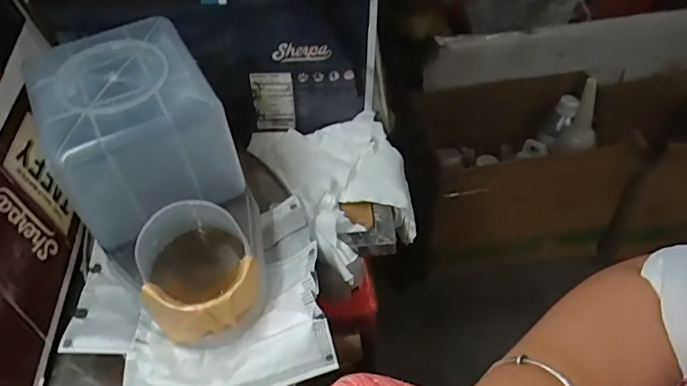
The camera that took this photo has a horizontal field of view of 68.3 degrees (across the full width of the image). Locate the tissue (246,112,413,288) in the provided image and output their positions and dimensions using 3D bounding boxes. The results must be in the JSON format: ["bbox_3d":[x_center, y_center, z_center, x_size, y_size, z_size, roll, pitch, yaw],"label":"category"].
[{"bbox_3d":[0.001,-0.016,0.568,0.147,0.049,0.215,-25,48,-18],"label":"tissue"}]

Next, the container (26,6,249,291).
[{"bbox_3d":[-0.179,-0.057,0.443,0.127,0.117,0.139,-23,48,-16],"label":"container"}]

